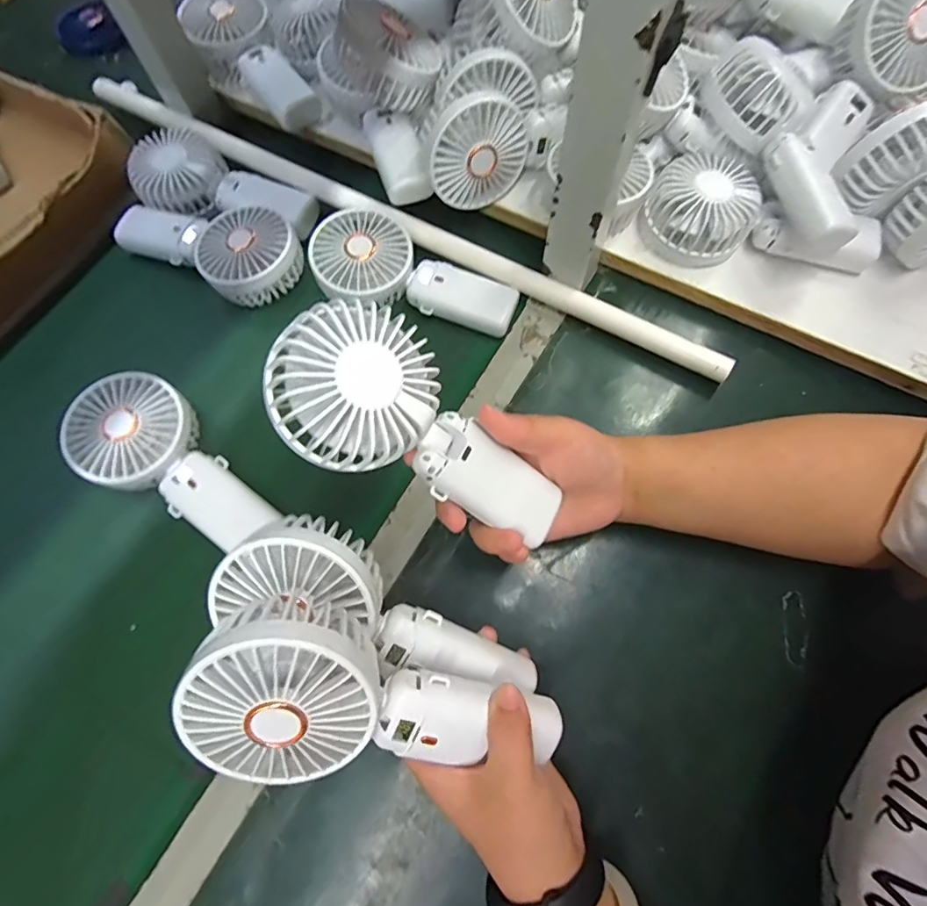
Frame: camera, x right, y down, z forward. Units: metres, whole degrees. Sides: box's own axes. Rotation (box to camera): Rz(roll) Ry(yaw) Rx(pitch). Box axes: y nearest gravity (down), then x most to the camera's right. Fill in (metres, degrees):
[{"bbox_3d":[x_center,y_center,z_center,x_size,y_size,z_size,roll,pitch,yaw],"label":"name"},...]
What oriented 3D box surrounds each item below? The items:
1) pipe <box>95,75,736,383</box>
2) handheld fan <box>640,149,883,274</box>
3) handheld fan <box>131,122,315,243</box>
[{"bbox_3d":[-0.083,-0.226,0.460,0.679,0.023,0.022,29,74,11],"label":"pipe"},{"bbox_3d":[0.244,-0.192,0.406,0.182,0.041,0.086,16,72,7],"label":"handheld fan"},{"bbox_3d":[-0.233,-0.251,0.473,0.176,0.037,0.085,30,74,12],"label":"handheld fan"}]

